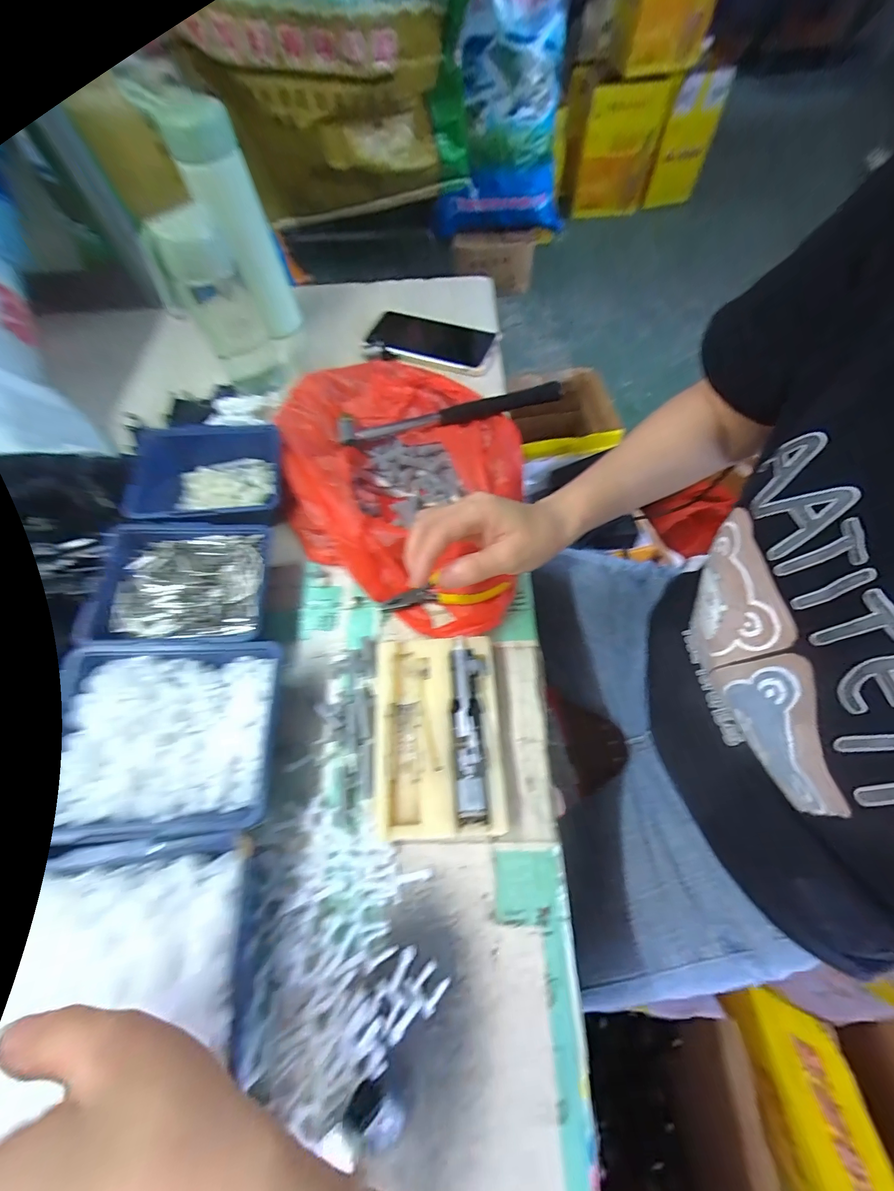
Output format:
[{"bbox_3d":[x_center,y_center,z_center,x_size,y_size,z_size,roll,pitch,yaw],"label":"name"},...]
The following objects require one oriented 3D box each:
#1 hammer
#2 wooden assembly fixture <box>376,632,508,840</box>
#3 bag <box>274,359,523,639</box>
[{"bbox_3d":[0.004,-0.194,0.428,0.234,0.017,0.038,-12,64,-4],"label":"hammer"},{"bbox_3d":[-0.008,0.100,0.302,0.092,0.028,0.137,-4,64,0],"label":"wooden assembly fixture"},{"bbox_3d":[-0.040,-0.109,0.390,0.225,0.049,0.318,-11,64,-3],"label":"bag"}]

